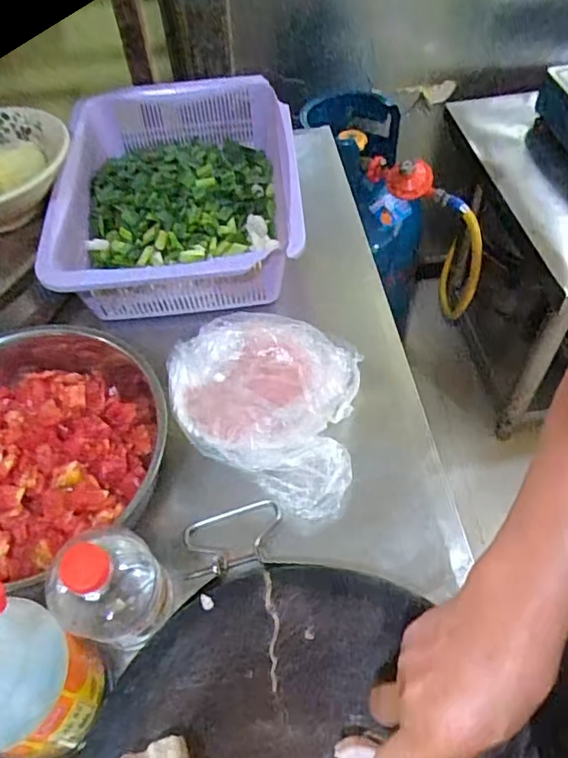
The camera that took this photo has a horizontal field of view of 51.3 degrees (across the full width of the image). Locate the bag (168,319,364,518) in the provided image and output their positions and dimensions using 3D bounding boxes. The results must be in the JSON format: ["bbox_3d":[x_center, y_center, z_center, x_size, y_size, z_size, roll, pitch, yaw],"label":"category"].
[{"bbox_3d":[-0.020,0.015,0.565,0.189,0.067,0.186,11,55,12],"label":"bag"}]

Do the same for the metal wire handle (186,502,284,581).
[{"bbox_3d":[-0.045,0.141,0.524,0.089,0.018,0.061,-11,54,-4],"label":"metal wire handle"}]

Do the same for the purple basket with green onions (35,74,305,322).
[{"bbox_3d":[-0.125,-0.237,0.740,0.269,0.095,0.392,-5,53,0],"label":"purple basket with green onions"}]

